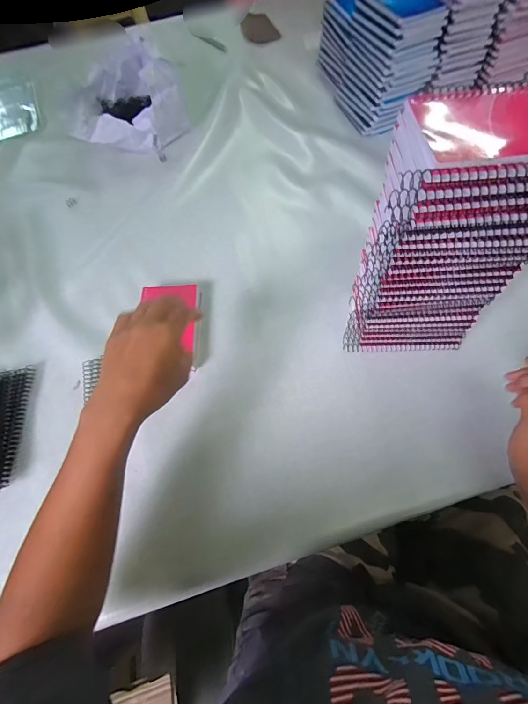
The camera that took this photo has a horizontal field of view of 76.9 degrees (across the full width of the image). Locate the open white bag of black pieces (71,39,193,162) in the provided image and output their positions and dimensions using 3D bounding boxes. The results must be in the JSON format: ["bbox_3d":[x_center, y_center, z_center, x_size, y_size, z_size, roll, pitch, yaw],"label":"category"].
[{"bbox_3d":[-0.275,-0.488,0.644,0.204,0.123,0.221,-25,67,-7],"label":"open white bag of black pieces"}]

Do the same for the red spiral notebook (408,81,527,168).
[{"bbox_3d":[0.180,-0.170,0.242,0.132,0.010,0.083,-3,66,3],"label":"red spiral notebook"}]

